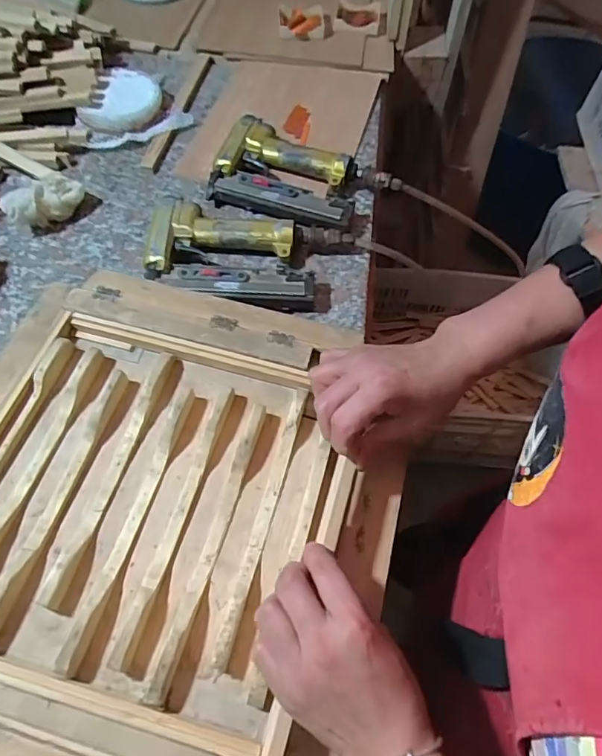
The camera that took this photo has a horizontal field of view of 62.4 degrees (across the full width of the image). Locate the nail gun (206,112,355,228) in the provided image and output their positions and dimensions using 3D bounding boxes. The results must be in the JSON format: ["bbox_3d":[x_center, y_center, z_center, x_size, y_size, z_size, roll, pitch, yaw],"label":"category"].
[{"bbox_3d":[-0.014,-0.262,0.642,0.185,0.044,0.139,16,60,6],"label":"nail gun"}]

